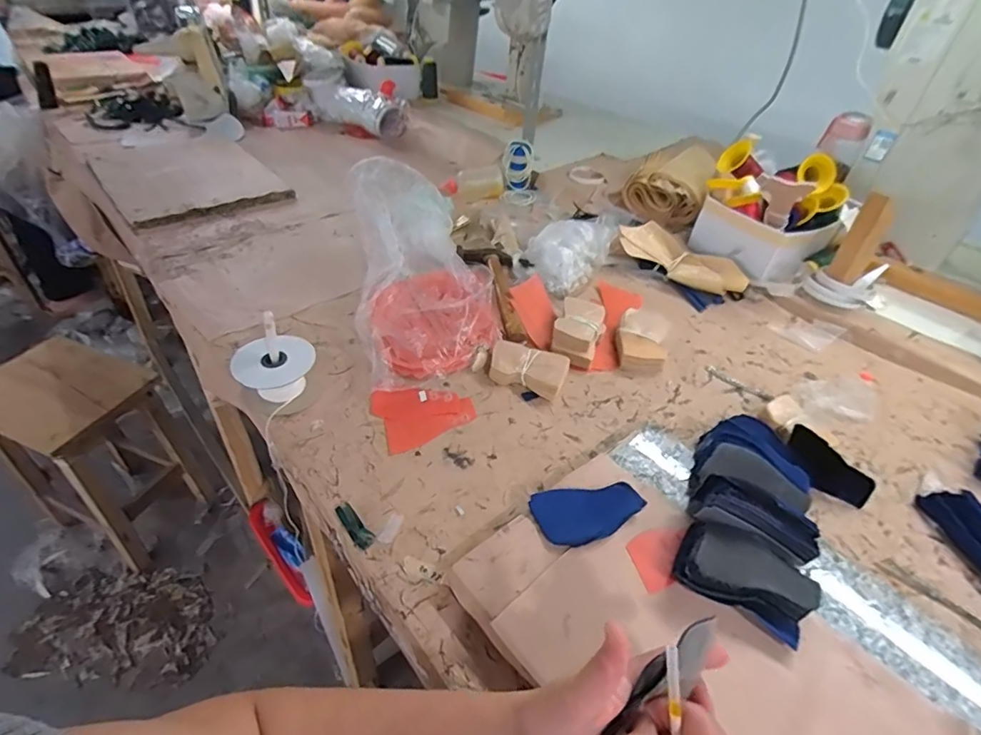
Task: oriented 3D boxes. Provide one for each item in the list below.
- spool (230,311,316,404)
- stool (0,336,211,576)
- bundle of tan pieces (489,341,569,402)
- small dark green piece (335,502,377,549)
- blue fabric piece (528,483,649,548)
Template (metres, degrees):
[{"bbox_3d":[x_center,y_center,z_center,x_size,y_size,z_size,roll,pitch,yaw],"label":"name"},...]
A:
[{"bbox_3d":[-0.262,-0.003,0.622,0.087,0.073,0.090,-22,47,-25],"label":"spool"},{"bbox_3d":[-0.876,0.201,1.163,0.286,0.460,0.229,19,43,17],"label":"stool"},{"bbox_3d":[0.047,0.003,0.669,0.101,0.025,0.070,16,43,14],"label":"bundle of tan pieces"},{"bbox_3d":[-0.133,0.154,0.503,0.018,0.008,0.058,-29,51,-31],"label":"small dark green piece"},{"bbox_3d":[0.098,0.139,0.499,0.109,0.011,0.056,-9,48,-18],"label":"blue fabric piece"}]

